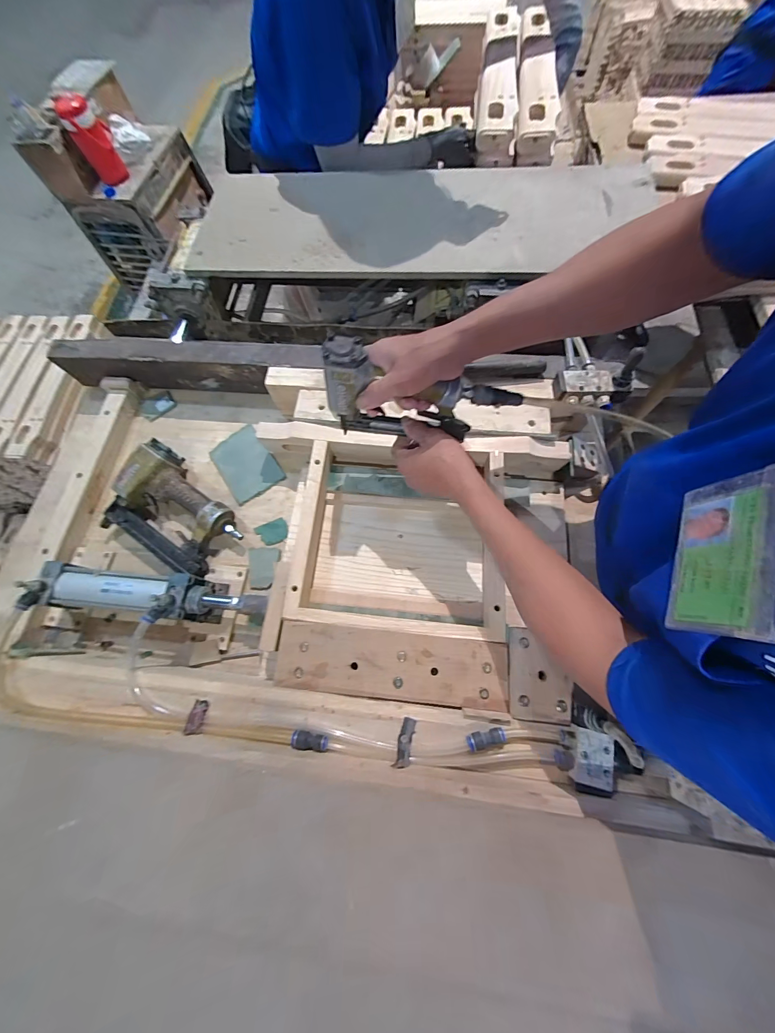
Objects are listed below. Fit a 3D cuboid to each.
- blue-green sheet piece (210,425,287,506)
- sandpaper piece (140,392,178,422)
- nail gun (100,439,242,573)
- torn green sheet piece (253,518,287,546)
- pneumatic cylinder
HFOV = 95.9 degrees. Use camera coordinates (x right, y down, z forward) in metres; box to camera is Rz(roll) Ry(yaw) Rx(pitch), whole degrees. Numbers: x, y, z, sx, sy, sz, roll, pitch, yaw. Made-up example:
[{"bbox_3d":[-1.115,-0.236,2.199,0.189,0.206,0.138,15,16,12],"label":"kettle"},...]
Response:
[{"bbox_3d":[-0.252,-0.095,0.619,0.092,0.007,0.133,-34,74,-8],"label":"blue-green sheet piece"},{"bbox_3d":[-0.443,-0.213,0.672,0.065,0.008,0.049,-34,72,-9],"label":"sandpaper piece"},{"bbox_3d":[-0.343,-0.006,0.559,0.214,0.062,0.153,33,75,14],"label":"nail gun"},{"bbox_3d":[-0.189,0.026,0.576,0.050,0.005,0.041,-24,70,-6],"label":"torn green sheet piece"},{"bbox_3d":[-0.329,0.115,0.501,0.314,0.091,0.067,4,70,4],"label":"pneumatic cylinder"}]

